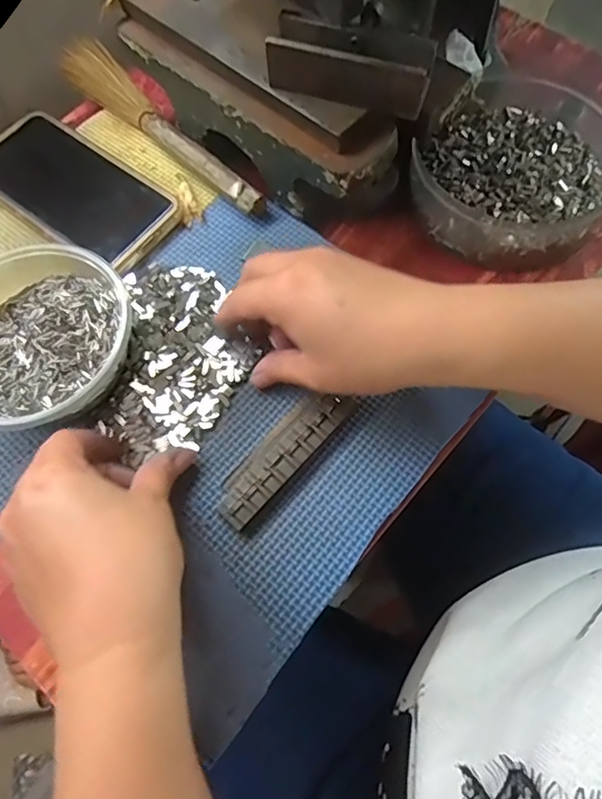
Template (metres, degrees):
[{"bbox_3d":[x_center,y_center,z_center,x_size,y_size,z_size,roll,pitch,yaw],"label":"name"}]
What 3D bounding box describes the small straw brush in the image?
[{"bbox_3d":[-0.109,-0.205,0.408,0.038,0.020,0.226,-39,72,-14],"label":"small straw brush"}]

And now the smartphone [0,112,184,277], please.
[{"bbox_3d":[-0.162,-0.149,0.390,0.154,0.011,0.073,36,73,15],"label":"smartphone"}]

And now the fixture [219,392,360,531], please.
[{"bbox_3d":[-0.010,0.030,0.316,0.029,0.012,0.095,40,74,16],"label":"fixture"}]

